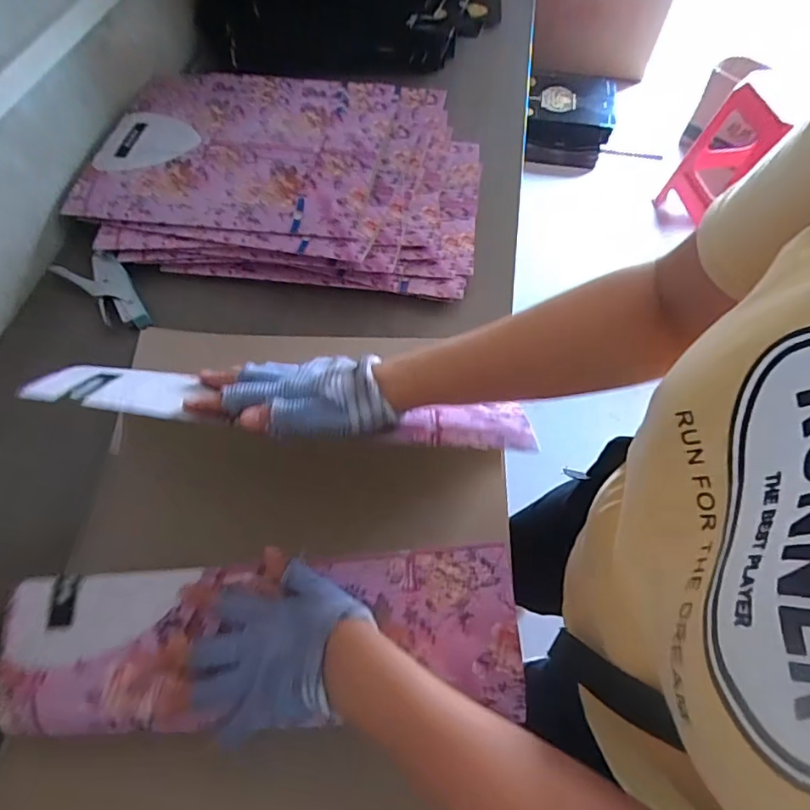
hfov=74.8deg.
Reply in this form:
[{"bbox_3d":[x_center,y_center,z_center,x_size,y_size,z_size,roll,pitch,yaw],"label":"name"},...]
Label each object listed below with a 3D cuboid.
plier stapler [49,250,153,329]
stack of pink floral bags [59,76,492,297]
[{"bbox_3d":[-0.362,-0.143,0.646,0.150,0.016,0.063,40,66,20],"label":"plier stapler"},{"bbox_3d":[-0.157,-0.327,0.725,0.507,0.073,0.358,8,59,3],"label":"stack of pink floral bags"}]

